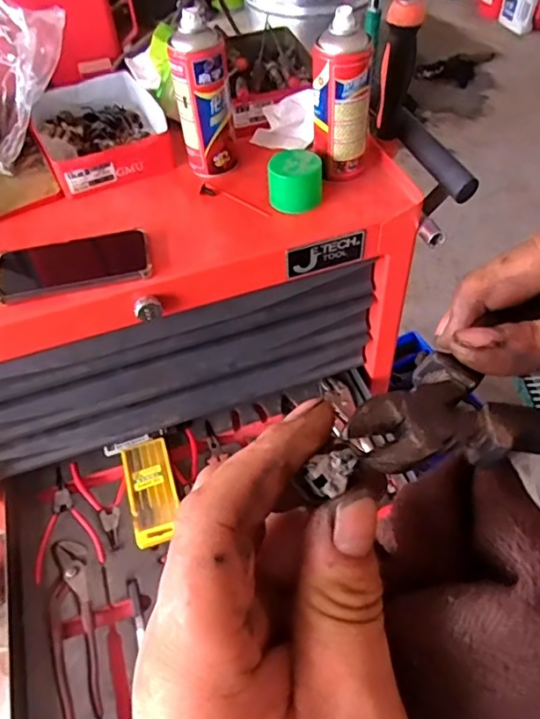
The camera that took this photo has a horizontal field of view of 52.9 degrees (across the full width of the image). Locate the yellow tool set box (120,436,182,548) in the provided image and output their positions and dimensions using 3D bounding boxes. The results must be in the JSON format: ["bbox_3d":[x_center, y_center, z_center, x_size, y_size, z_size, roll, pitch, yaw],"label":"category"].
[{"bbox_3d":[-0.174,0.189,0.801,0.073,0.014,0.163,-17,53,-9],"label":"yellow tool set box"}]

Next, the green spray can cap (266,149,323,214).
[{"bbox_3d":[0.030,-0.213,0.649,0.065,0.053,0.054,2,52,5],"label":"green spray can cap"}]

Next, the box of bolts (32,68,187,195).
[{"bbox_3d":[-0.230,-0.321,0.755,0.162,0.048,0.221,-23,54,-13],"label":"box of bolts"}]

